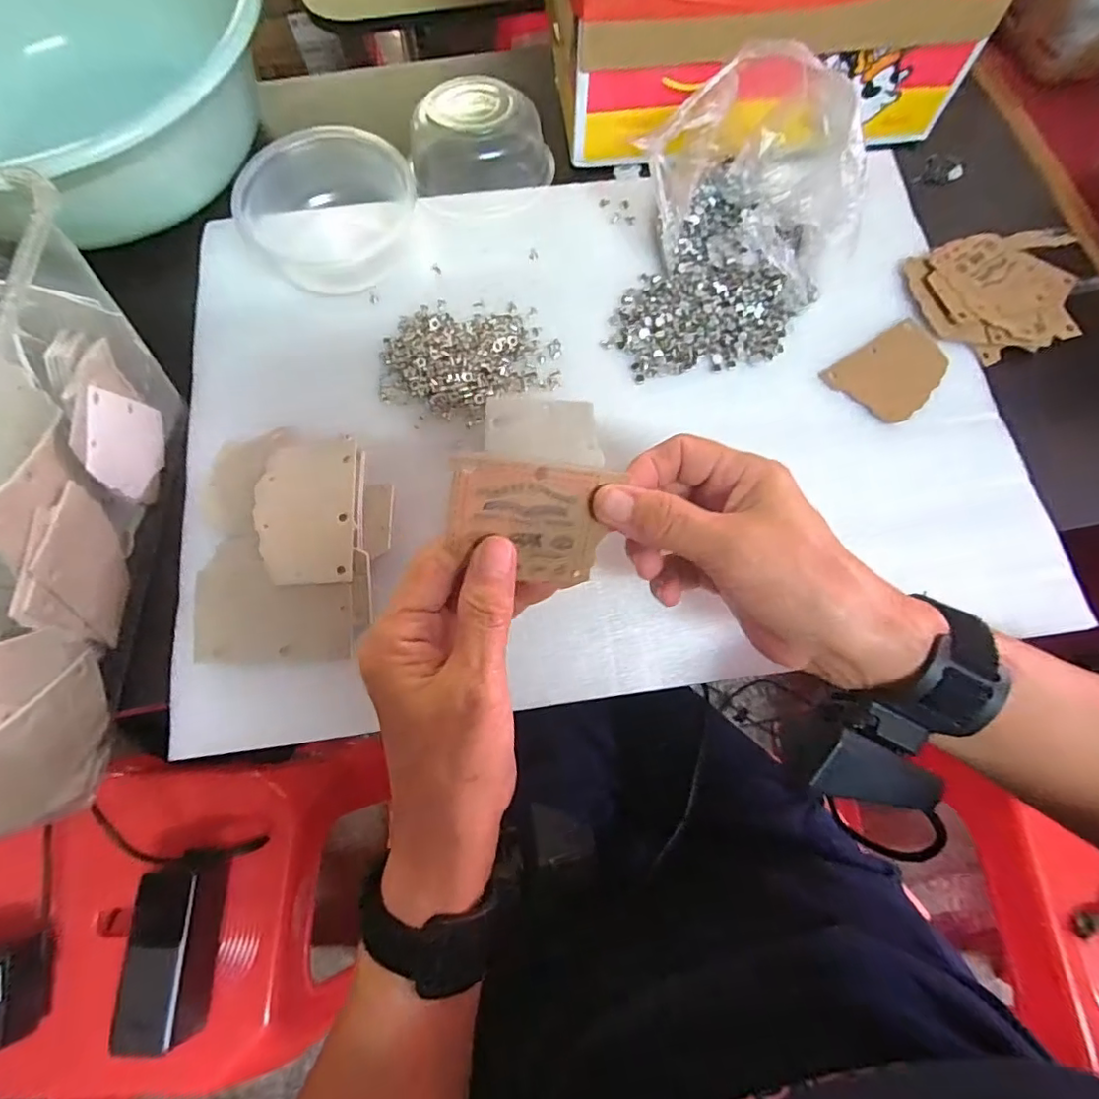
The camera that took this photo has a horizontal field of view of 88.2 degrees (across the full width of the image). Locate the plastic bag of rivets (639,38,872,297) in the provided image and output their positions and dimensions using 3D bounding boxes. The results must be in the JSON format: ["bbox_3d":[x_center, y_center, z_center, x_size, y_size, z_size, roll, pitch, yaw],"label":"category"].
[{"bbox_3d":[0.131,-0.232,0.360,0.132,0.091,0.091,22,74,7],"label":"plastic bag of rivets"}]

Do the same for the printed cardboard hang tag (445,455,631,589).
[{"bbox_3d":[-0.009,-0.012,0.249,0.070,0.006,0.053,5,103,-20],"label":"printed cardboard hang tag"}]

